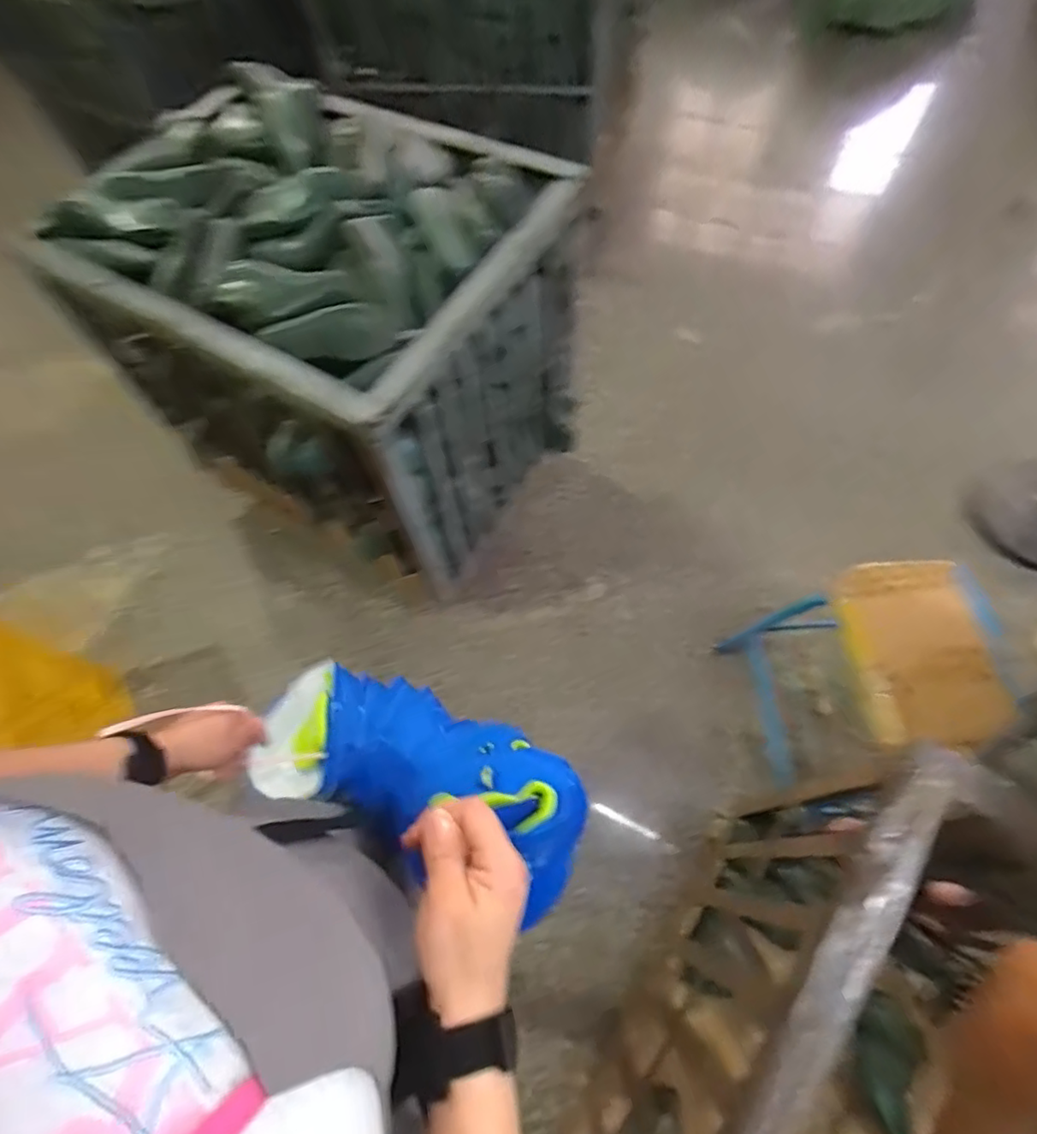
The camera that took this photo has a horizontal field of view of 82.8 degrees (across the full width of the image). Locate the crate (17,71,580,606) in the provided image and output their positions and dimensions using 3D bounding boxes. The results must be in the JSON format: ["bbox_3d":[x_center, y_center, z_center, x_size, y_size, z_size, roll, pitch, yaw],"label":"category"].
[{"bbox_3d":[-0.348,-0.452,1.188,0.798,0.594,0.579,28,68,16],"label":"crate"}]

